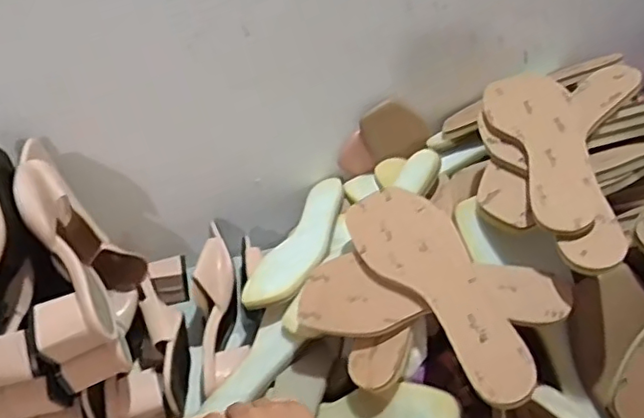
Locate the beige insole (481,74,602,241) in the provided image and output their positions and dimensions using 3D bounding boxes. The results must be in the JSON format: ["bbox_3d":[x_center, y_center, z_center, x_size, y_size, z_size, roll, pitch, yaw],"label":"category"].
[{"bbox_3d":[0.213,-0.069,0.575,0.079,0.014,0.249,-13,41,12],"label":"beige insole"}]

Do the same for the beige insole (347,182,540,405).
[{"bbox_3d":[0.106,0.064,0.535,0.083,0.009,0.239,-35,53,0],"label":"beige insole"}]

